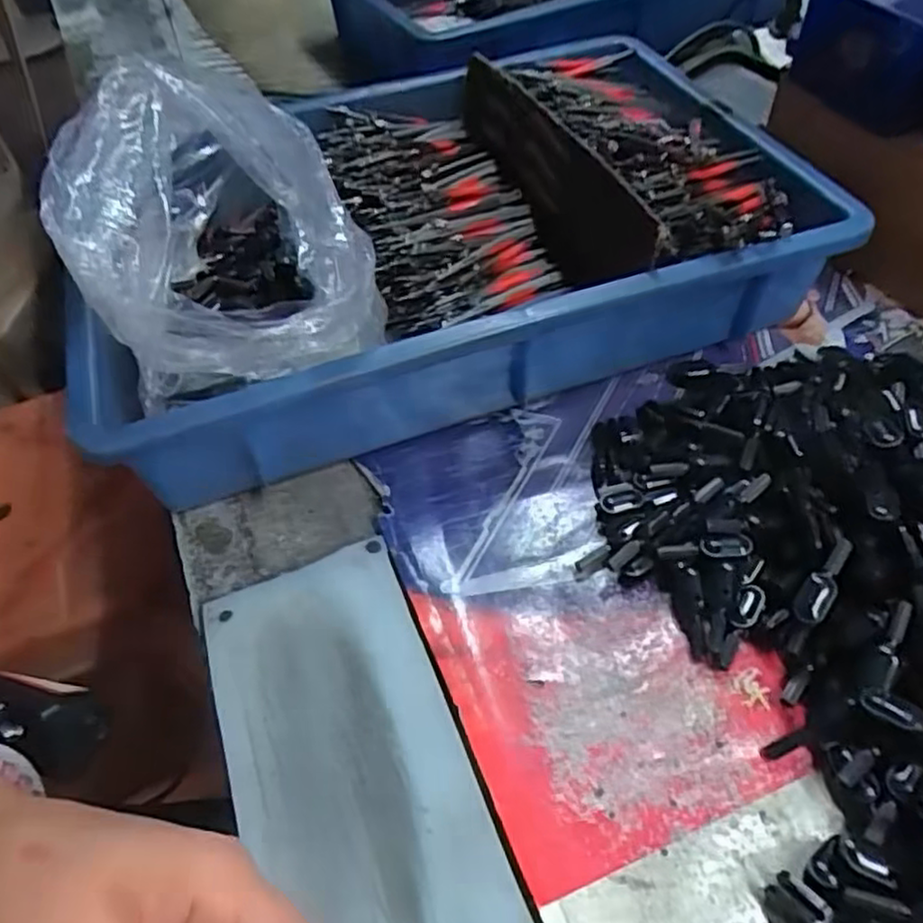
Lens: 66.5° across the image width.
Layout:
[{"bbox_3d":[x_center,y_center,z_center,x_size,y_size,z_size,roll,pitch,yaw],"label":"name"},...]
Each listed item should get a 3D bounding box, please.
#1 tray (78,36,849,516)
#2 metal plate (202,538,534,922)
[{"bbox_3d":[-0.014,-0.154,0.456,0.411,0.089,0.291,-18,53,-11],"label":"tray"},{"bbox_3d":[-0.046,0.127,0.292,0.091,0.005,0.196,-19,53,-12],"label":"metal plate"}]

